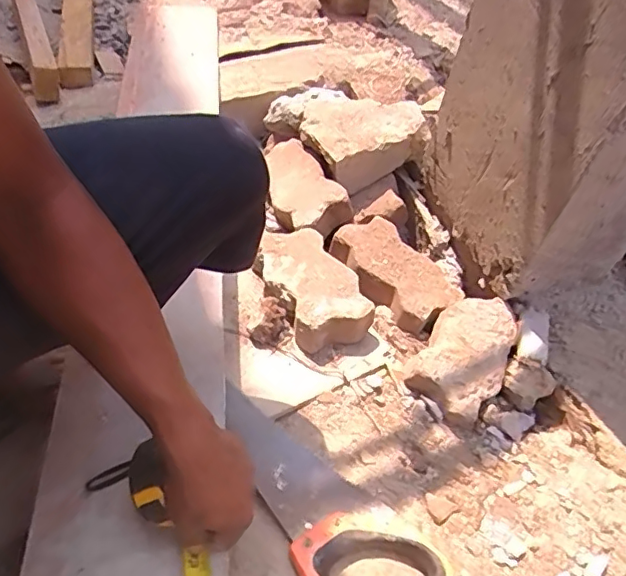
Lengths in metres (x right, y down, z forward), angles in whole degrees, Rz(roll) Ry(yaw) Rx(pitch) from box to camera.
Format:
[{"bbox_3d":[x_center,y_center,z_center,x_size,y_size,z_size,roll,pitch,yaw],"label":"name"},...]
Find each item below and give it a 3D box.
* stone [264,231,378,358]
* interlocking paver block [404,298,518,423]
[{"bbox_3d":[-0.004,-0.003,0.830,0.118,0.062,0.203,-23,56,-23],"label":"stone"},{"bbox_3d":[0.215,0.091,0.790,0.118,0.051,0.193,28,53,16],"label":"interlocking paver block"}]

